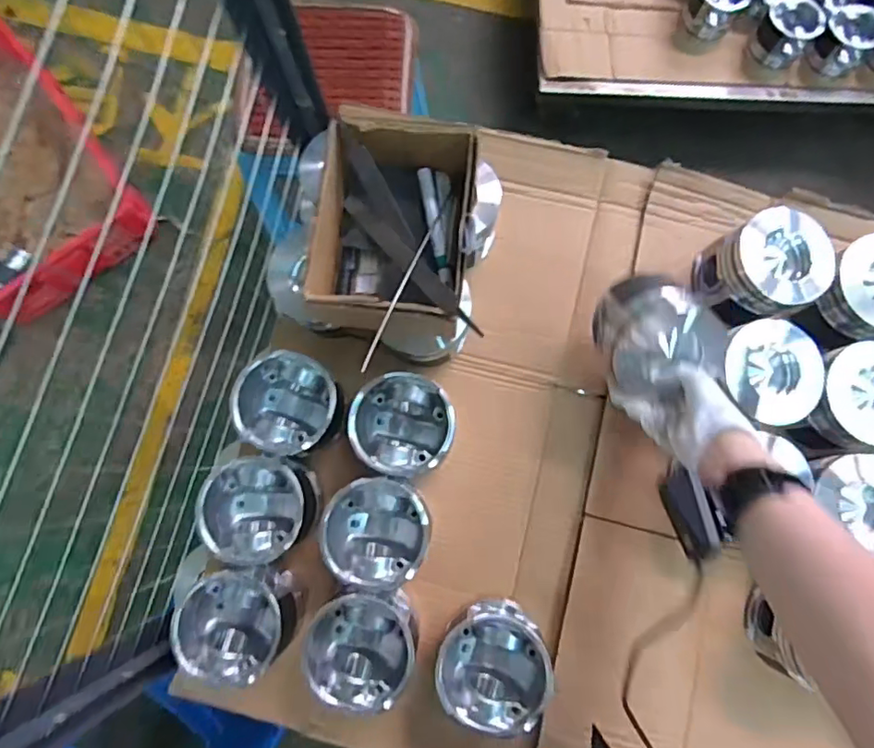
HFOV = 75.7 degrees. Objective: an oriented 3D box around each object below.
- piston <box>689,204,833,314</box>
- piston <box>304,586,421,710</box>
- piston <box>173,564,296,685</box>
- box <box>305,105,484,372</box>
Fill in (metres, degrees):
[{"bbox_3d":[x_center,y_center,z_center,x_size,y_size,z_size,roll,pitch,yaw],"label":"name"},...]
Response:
[{"bbox_3d":[0.384,-0.123,0.660,0.123,0.088,0.110,-22,79,-3],"label":"piston"},{"bbox_3d":[-0.078,0.285,0.603,0.109,0.091,0.104,0,79,1],"label":"piston"},{"bbox_3d":[-0.210,0.264,0.604,0.107,0.077,0.108,0,79,1],"label":"piston"},{"bbox_3d":[-0.042,-0.148,0.577,0.144,0.088,0.193,6,79,3],"label":"box"}]

